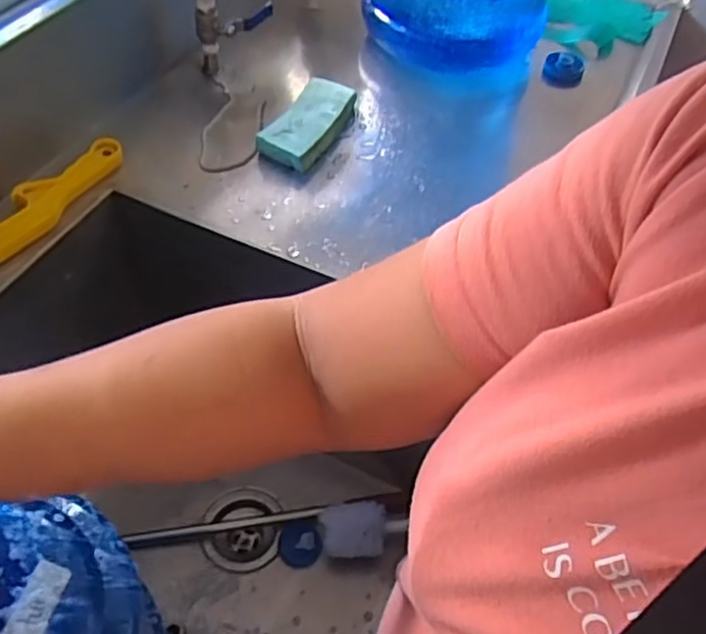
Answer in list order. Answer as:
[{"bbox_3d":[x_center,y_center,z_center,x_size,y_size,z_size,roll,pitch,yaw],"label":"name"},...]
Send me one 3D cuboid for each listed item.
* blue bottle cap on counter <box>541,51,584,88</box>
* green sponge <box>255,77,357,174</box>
[{"bbox_3d":[0.296,-0.352,0.956,0.053,0.035,0.054,2,51,-3],"label":"blue bottle cap on counter"},{"bbox_3d":[-0.052,-0.243,0.841,0.072,0.037,0.149,24,53,15],"label":"green sponge"}]

